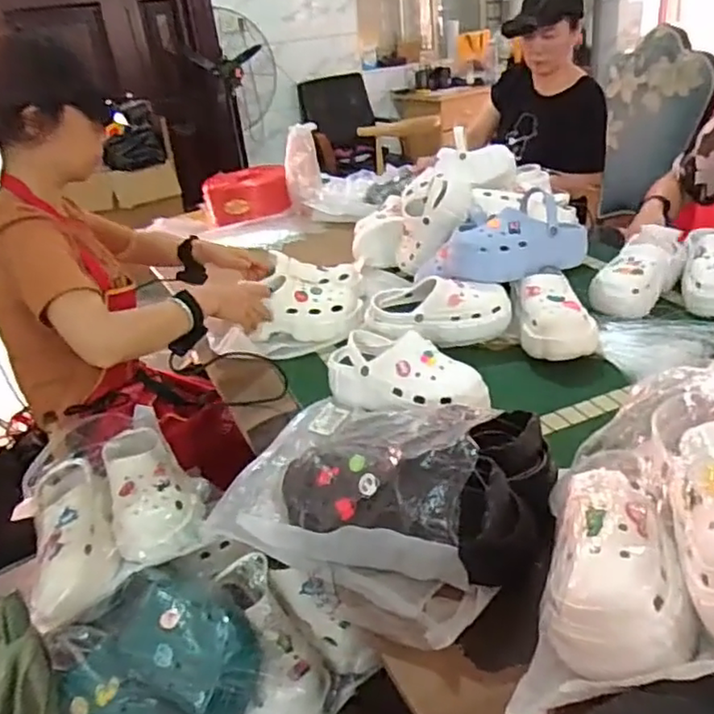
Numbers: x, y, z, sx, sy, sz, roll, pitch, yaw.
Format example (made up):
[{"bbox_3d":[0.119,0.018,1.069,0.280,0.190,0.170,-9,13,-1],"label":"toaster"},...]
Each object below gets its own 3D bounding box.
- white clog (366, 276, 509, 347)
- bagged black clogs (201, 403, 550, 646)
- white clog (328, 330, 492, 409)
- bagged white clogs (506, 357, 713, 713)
[{"bbox_3d":[0.142,-0.076,1.101,0.248,0.101,0.091,-3,28,7],"label":"white clog"},{"bbox_3d":[0.049,0.143,0.715,0.297,0.134,0.262,14,34,34],"label":"bagged black clogs"},{"bbox_3d":[0.070,0.023,0.927,0.244,0.082,0.112,7,31,25],"label":"white clog"},{"bbox_3d":[0.299,0.138,0.556,0.247,0.147,0.353,6,31,24],"label":"bagged white clogs"}]

